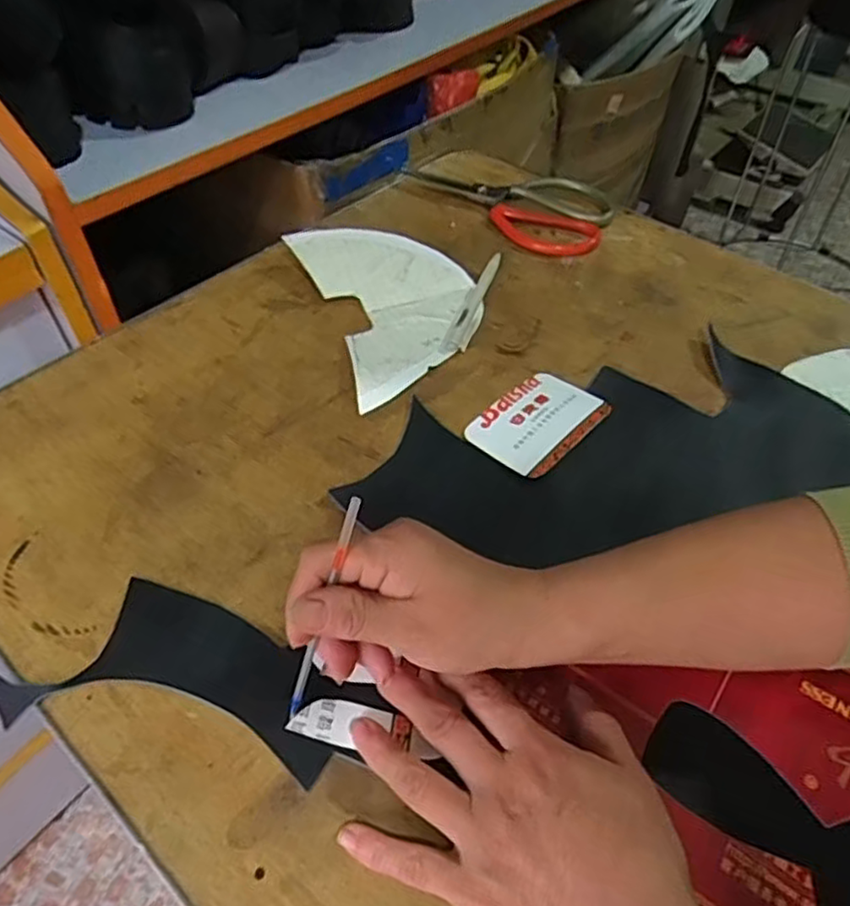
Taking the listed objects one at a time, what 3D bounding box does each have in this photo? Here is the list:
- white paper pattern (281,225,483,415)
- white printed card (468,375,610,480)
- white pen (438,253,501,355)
[{"bbox_3d":[-0.018,-0.119,0.520,0.123,0.027,0.182,-15,50,-18],"label":"white paper pattern"},{"bbox_3d":[0.075,-0.022,0.447,0.065,0.004,0.089,30,52,26],"label":"white printed card"},{"bbox_3d":[0.038,-0.120,0.532,0.014,0.010,0.129,15,48,11],"label":"white pen"}]

